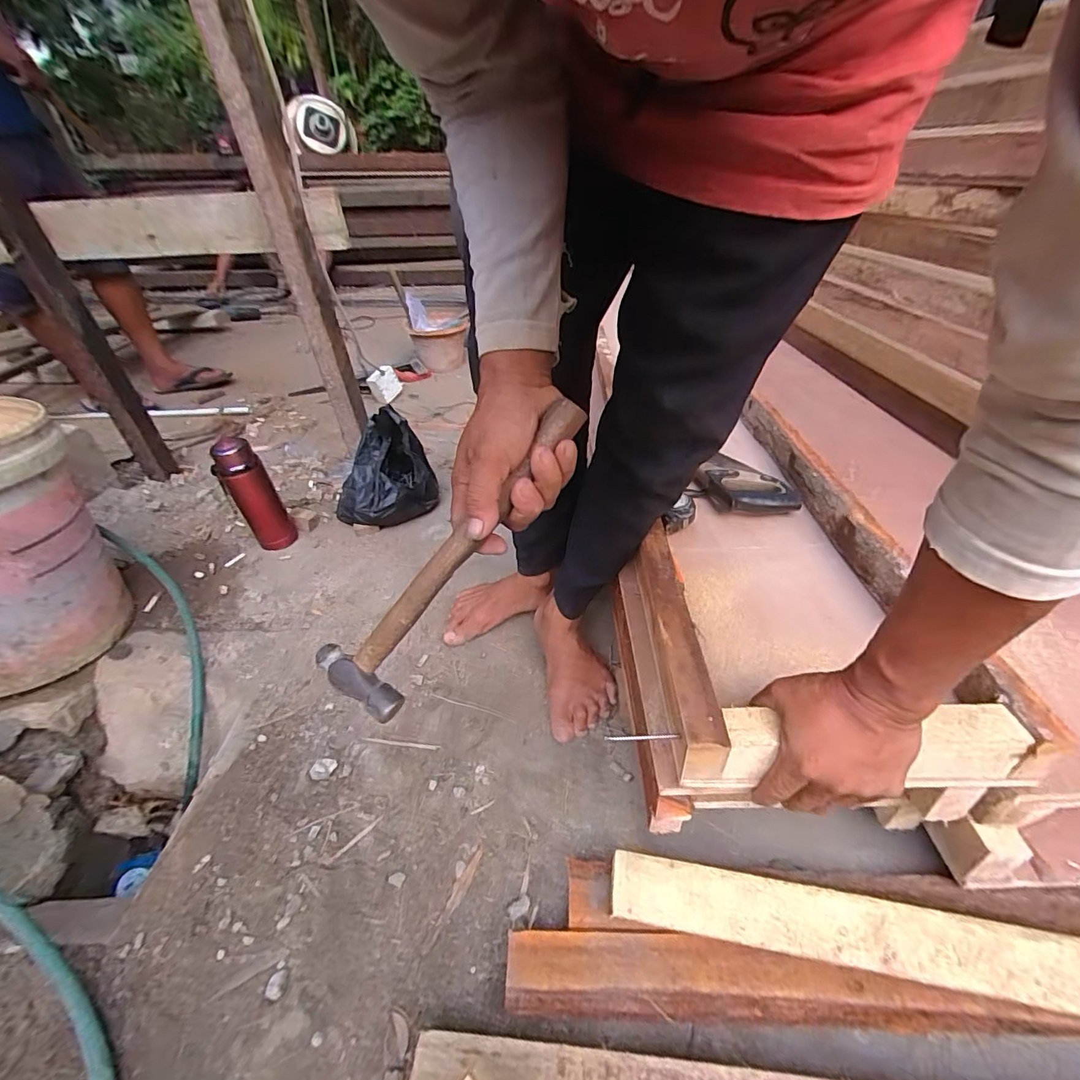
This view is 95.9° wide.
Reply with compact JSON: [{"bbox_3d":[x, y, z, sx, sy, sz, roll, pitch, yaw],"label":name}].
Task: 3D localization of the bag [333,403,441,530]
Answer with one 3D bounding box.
[{"bbox_3d":[-0.363,-0.151,1.073,0.190,0.209,0.187,30,49,35],"label":"bag"}]

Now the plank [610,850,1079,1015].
[{"bbox_3d":[0.631,0.395,0.399,1.137,0.042,0.067,5,40,9],"label":"plank"}]

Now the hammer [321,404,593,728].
[{"bbox_3d":[-0.063,0.009,0.385,0.289,0.044,0.071,-52,49,3],"label":"hammer"}]

